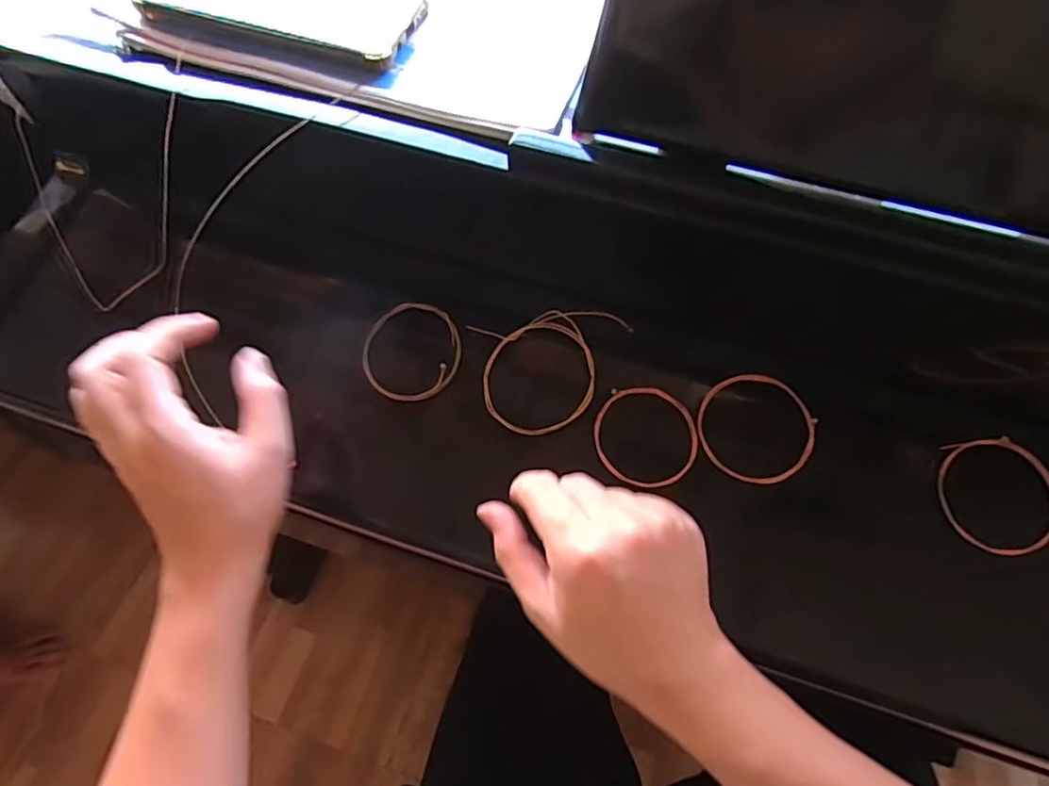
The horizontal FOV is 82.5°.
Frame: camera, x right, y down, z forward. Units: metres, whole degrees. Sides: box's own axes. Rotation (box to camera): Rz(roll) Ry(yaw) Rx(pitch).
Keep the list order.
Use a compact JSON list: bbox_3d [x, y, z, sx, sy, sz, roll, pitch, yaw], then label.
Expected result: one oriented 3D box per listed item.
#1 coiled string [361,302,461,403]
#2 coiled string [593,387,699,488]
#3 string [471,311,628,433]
[{"bbox_3d":[-0.076,-0.030,0.401,0.067,0.010,0.072,-3,72,8],"label":"coiled string"},{"bbox_3d":[0.077,0.027,0.379,0.064,0.004,0.065,0,72,1],"label":"coiled string"},{"bbox_3d":[0.022,-0.015,0.390,0.100,0.009,0.080,-11,73,3],"label":"string"}]

